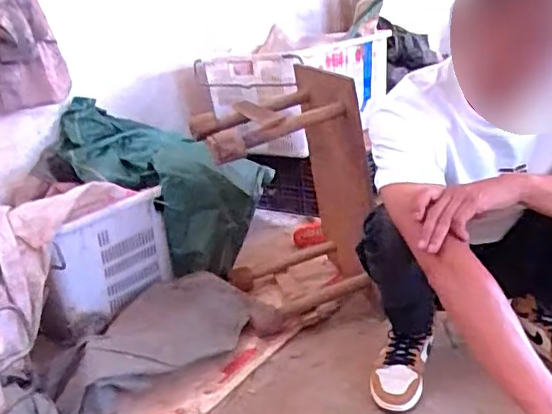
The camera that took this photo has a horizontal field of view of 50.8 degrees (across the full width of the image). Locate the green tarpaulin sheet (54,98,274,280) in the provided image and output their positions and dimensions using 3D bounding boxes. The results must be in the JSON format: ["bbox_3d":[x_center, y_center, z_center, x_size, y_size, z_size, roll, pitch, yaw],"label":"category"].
[{"bbox_3d":[-0.326,-0.081,1.630,0.601,0.254,0.382,31,34,18],"label":"green tarpaulin sheet"}]

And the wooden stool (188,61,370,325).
[{"bbox_3d":[0.022,-0.026,1.492,0.372,0.573,0.431,-11,20,-10],"label":"wooden stool"}]

